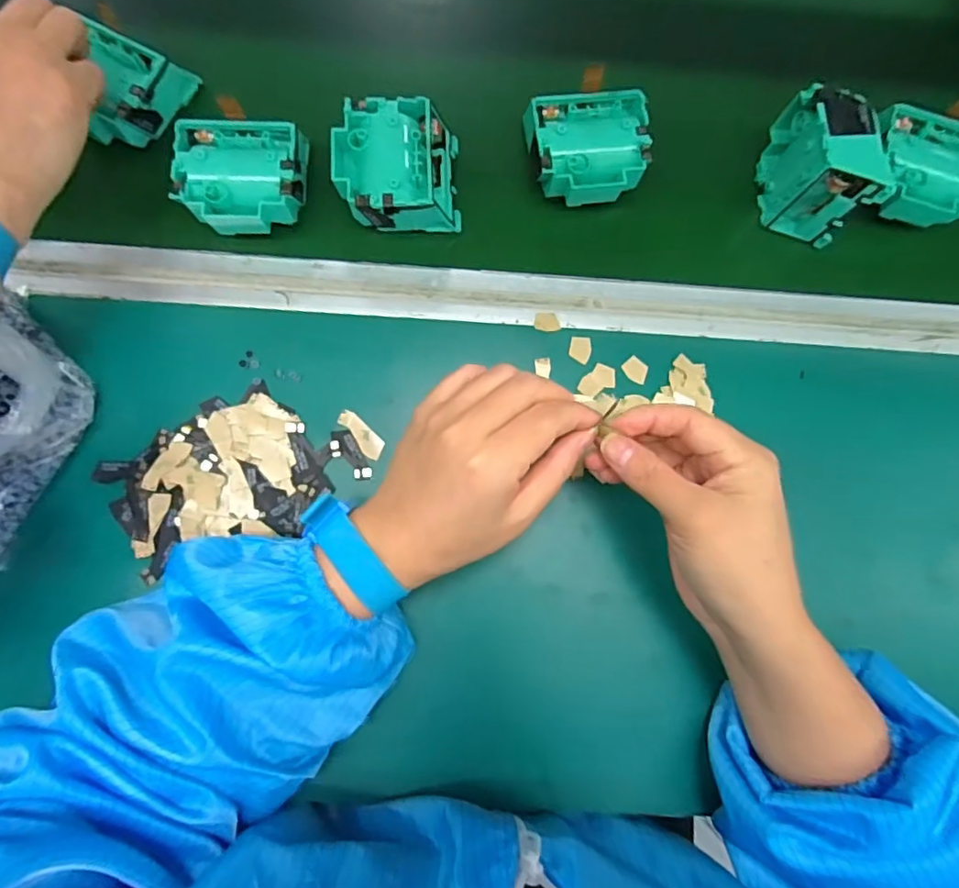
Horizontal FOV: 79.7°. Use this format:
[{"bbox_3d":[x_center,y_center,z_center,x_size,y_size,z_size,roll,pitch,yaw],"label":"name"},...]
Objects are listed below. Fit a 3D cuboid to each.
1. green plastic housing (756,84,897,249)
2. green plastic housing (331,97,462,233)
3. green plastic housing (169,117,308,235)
[{"bbox_3d":[0.218,-0.180,0.373,0.036,0.074,0.078,-7,82,-3],"label":"green plastic housing"},{"bbox_3d":[-0.055,-0.182,0.380,0.079,0.033,0.074,-3,82,-2],"label":"green plastic housing"},{"bbox_3d":[-0.152,-0.171,0.376,0.080,0.035,0.064,4,82,-1],"label":"green plastic housing"}]

